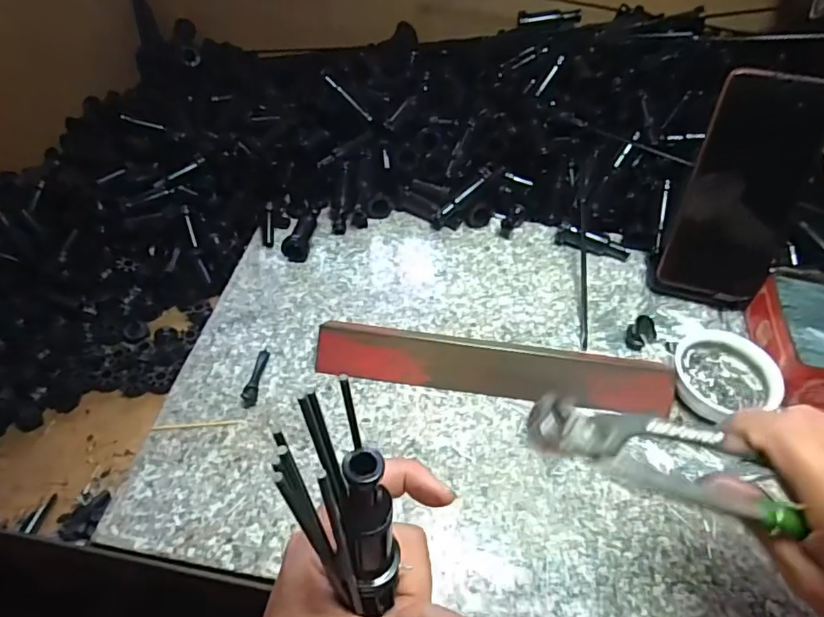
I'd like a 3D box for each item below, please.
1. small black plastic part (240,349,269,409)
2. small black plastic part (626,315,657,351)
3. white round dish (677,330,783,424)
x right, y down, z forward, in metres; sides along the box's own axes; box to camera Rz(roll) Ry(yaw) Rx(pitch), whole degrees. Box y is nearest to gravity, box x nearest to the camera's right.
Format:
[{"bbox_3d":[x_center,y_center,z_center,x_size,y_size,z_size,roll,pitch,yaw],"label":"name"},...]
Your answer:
[{"bbox_3d":[-0.114,0.051,0.409,0.010,0.005,0.049,3,50,2],"label":"small black plastic part"},{"bbox_3d":[0.180,0.019,0.439,0.020,0.021,0.017,-28,56,-23],"label":"small black plastic part"},{"bbox_3d":[0.225,0.047,0.411,0.070,0.022,0.065,1,50,-1],"label":"white round dish"}]

